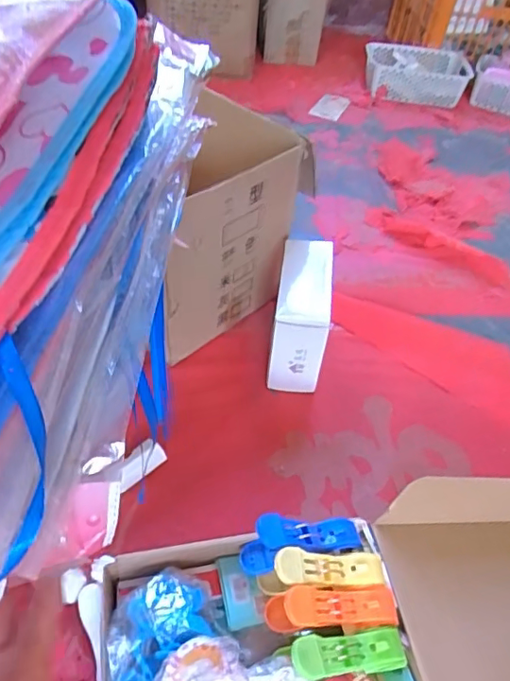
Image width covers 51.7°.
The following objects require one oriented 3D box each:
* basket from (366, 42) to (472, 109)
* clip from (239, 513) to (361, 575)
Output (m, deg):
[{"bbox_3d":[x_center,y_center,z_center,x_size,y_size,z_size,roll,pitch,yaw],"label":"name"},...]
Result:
[{"bbox_3d":[0.506,-0.827,1.637,0.325,0.089,0.223,9,47,1],"label":"basket"},{"bbox_3d":[0.047,0.199,0.527,0.119,0.056,0.034,-5,48,-11],"label":"clip"}]

